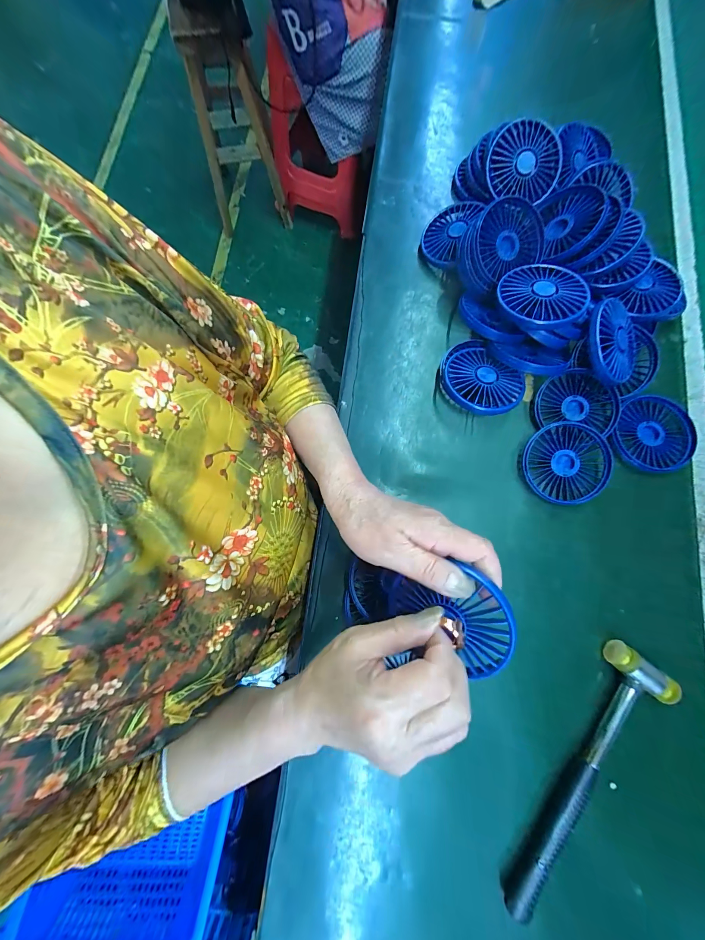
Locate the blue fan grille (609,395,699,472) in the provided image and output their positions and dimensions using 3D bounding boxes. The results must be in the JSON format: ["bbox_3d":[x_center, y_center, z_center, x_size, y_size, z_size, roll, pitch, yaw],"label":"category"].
[{"bbox_3d":[0.341,-0.042,0.349,0.080,0.018,0.089,26,78,4],"label":"blue fan grille"}]

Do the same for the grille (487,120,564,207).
[{"bbox_3d":[0.211,-0.379,0.374,0.085,0.022,0.075,6,114,3],"label":"grille"}]

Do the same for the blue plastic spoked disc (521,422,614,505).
[{"bbox_3d":[0.239,-0.007,0.343,0.091,0.026,0.084,0,78,-1],"label":"blue plastic spoked disc"}]

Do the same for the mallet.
[{"bbox_3d":[0.215,0.280,0.277,0.056,0.026,0.237,35,79,6],"label":"mallet"}]

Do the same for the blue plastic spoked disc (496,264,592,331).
[{"bbox_3d":[0.201,-0.185,0.323,0.085,0.018,0.084,0,77,0],"label":"blue plastic spoked disc"}]

